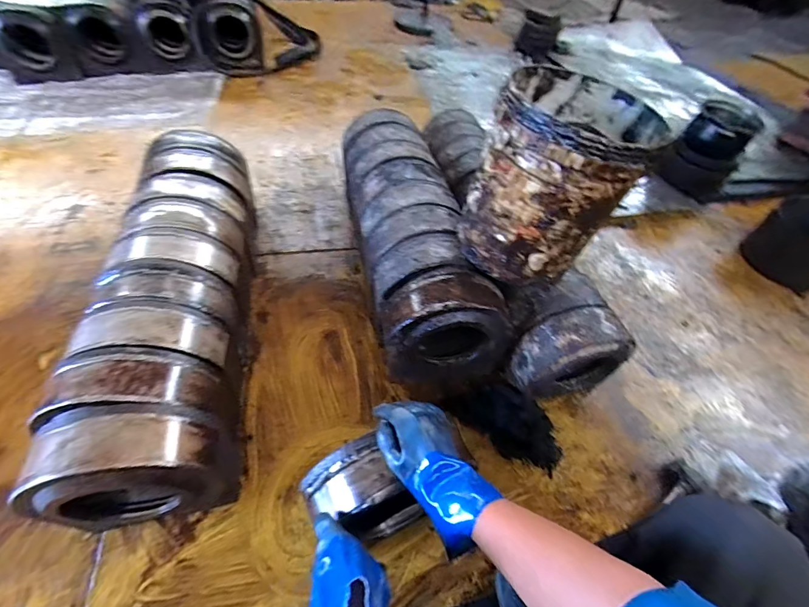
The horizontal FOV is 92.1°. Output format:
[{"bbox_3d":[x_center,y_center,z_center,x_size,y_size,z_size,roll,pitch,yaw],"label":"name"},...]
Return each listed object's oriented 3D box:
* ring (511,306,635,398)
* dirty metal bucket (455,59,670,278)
[{"bbox_3d":[0.375,0.121,0.900,0.217,0.222,0.110,-10,52,-14],"label":"ring"},{"bbox_3d":[0.297,-0.258,0.794,0.288,0.326,0.301,3,50,-3],"label":"dirty metal bucket"}]

